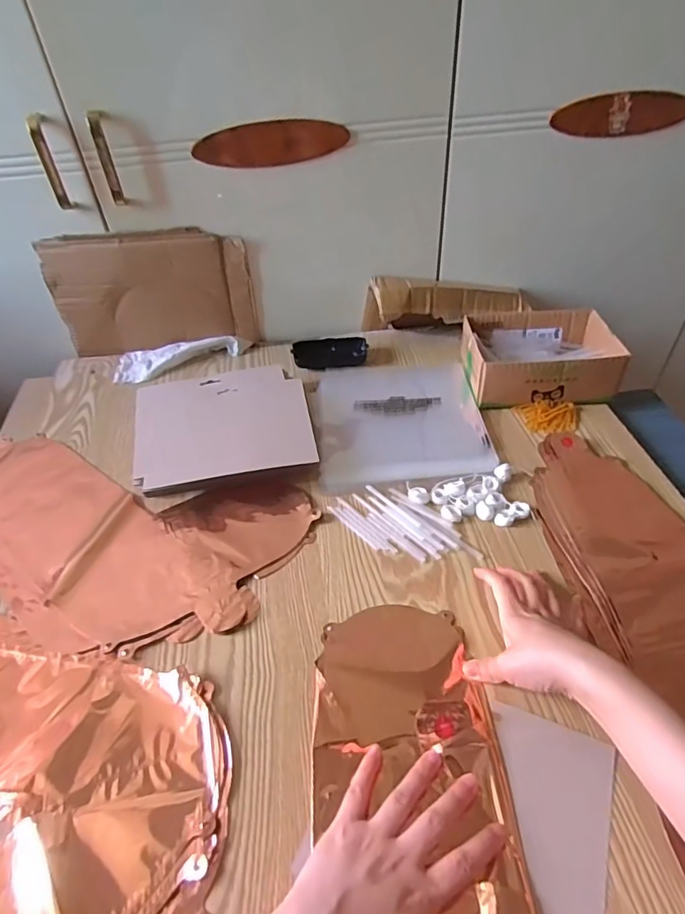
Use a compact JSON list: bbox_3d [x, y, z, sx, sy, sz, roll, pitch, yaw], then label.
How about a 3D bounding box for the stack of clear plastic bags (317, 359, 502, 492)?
[{"bbox_3d":[0.072,-0.057,0.675,0.208,0.009,0.235,-5,43,-2],"label":"stack of clear plastic bags"}]

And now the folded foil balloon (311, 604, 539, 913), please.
[{"bbox_3d":[0.049,0.227,0.395,0.141,0.015,0.247,-4,43,-1],"label":"folded foil balloon"}]

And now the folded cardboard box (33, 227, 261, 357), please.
[{"bbox_3d":[-0.268,-0.233,0.742,0.270,0.166,0.018,-6,43,-3],"label":"folded cardboard box"}]

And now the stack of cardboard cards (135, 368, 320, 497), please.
[{"bbox_3d":[-0.145,-0.033,0.642,0.204,0.044,0.192,-10,43,-7],"label":"stack of cardboard cards"}]

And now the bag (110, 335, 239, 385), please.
[{"bbox_3d":[-0.248,-0.154,0.777,0.179,0.029,0.063,-13,44,-10],"label":"bag"}]

